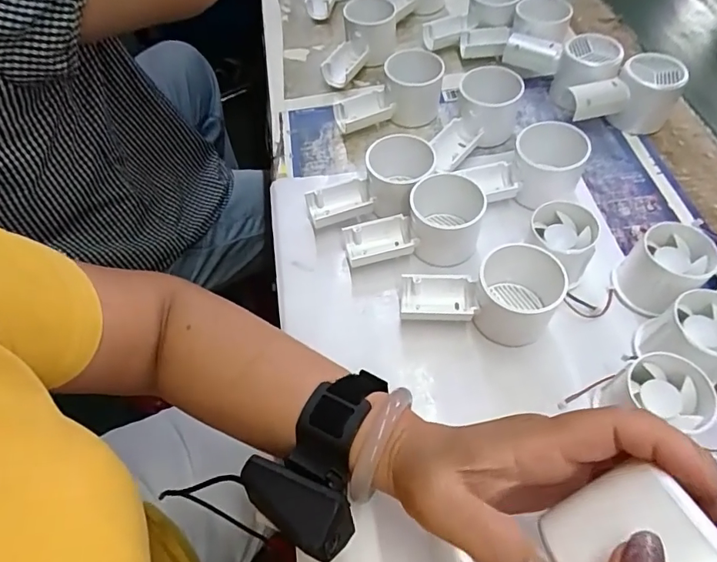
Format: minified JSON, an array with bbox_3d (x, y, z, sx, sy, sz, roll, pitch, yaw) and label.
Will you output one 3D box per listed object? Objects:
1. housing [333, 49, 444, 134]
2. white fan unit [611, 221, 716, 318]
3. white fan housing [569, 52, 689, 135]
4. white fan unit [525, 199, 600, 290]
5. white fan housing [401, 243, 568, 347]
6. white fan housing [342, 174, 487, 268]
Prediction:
[{"bbox_3d":[0.029,-0.193,0.496,0.111,0.055,0.056,-13,57,-5],"label":"housing"},{"bbox_3d":[0.232,-0.008,0.369,0.061,0.050,0.051,-35,61,-18],"label":"white fan unit"},{"bbox_3d":[0.262,-0.176,0.476,0.111,0.054,0.056,-25,59,-12],"label":"white fan housing"},{"bbox_3d":[0.158,-0.028,0.384,0.054,0.045,0.054,-2,57,3],"label":"white fan unit"},{"bbox_3d":[0.095,0.011,0.362,0.122,0.050,0.054,1,57,5],"label":"white fan housing"},{"bbox_3d":[0.044,-0.046,0.401,0.110,0.057,0.050,-6,57,0],"label":"white fan housing"}]

